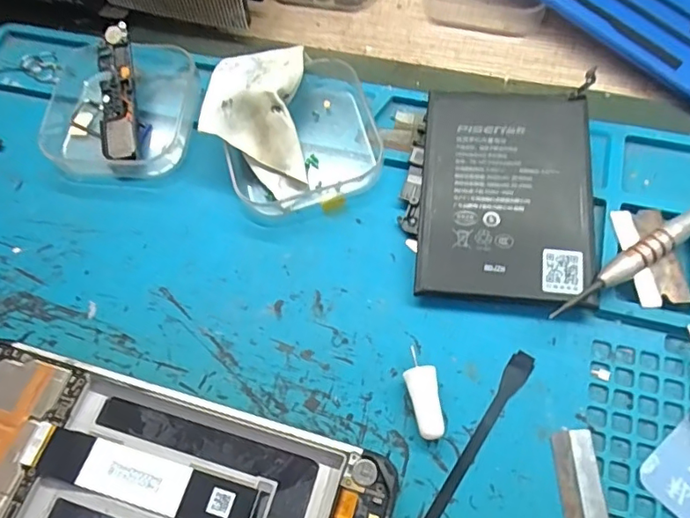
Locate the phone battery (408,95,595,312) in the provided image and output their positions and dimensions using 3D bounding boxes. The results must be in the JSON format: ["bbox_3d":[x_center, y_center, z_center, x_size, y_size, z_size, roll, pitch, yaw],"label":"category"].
[{"bbox_3d":[0.062,-0.027,0.210,0.064,0.004,0.086,4,70,8],"label":"phone battery"}]

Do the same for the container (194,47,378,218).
[{"bbox_3d":[-0.021,-0.054,0.227,0.066,0.031,0.063,-11,62,-2],"label":"container"}]

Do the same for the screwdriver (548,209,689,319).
[{"bbox_3d":[0.121,-0.008,0.200,0.114,0.011,0.011,-33,65,-13],"label":"screwdriver"}]

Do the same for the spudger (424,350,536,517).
[{"bbox_3d":[0.044,0.060,0.178,0.008,0.004,0.070,29,68,17],"label":"spudger"}]

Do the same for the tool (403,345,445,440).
[{"bbox_3d":[0.026,0.046,0.183,0.011,0.009,0.028,-6,62,0],"label":"tool"}]

